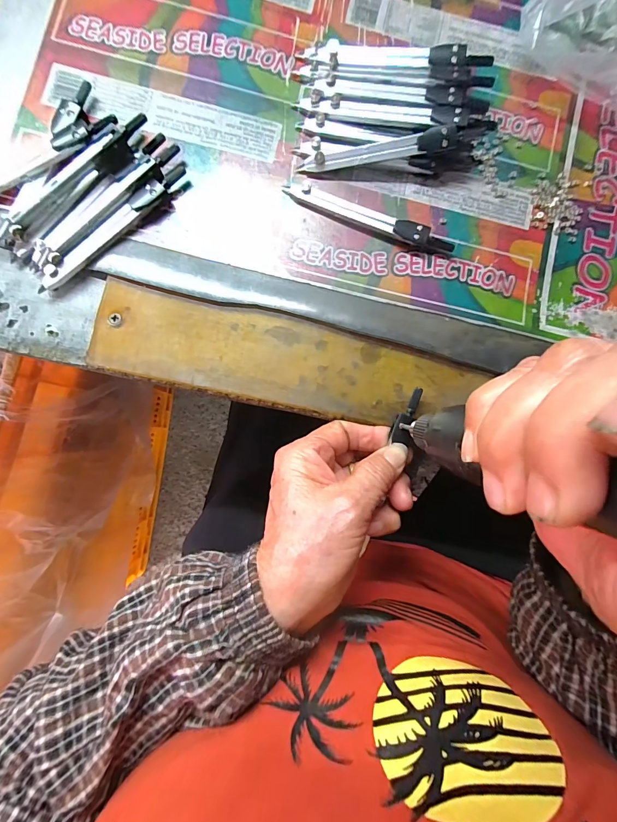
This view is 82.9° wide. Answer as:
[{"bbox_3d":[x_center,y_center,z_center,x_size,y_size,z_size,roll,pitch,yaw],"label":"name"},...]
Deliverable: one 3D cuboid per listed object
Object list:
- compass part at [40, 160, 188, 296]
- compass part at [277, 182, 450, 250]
[{"bbox_3d":[-0.121,-0.116,0.219,0.117,0.011,0.013,-44,89,-4],"label":"compass part"},{"bbox_3d":[0.039,-0.127,0.228,0.113,0.010,0.012,22,86,0],"label":"compass part"}]

